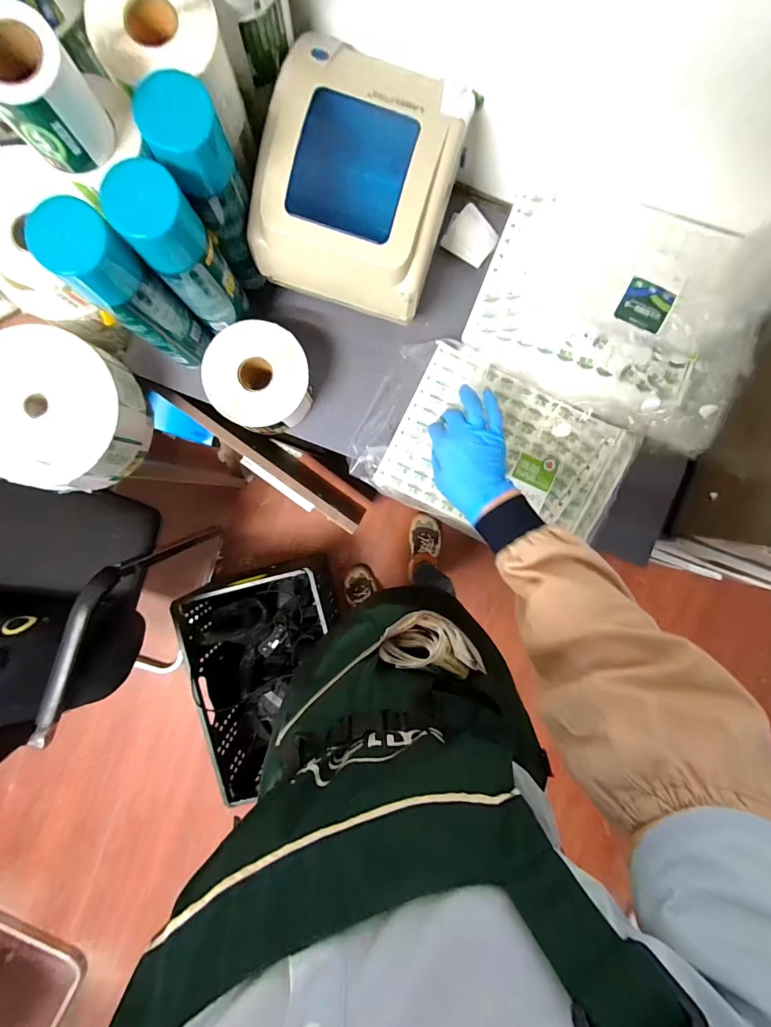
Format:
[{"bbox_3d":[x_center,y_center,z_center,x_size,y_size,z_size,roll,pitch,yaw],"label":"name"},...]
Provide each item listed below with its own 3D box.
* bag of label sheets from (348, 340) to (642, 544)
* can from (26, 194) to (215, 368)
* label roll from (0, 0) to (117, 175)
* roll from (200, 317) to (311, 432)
[{"bbox_3d":[0.149,-0.082,0.549,0.357,0.044,0.227,26,91,1],"label":"bag of label sheets"},{"bbox_3d":[-0.255,-0.221,0.422,0.056,0.217,0.062,39,91,1],"label":"can"},{"bbox_3d":[-0.249,-0.308,0.293,0.060,0.071,0.055,0,90,2],"label":"label roll"},{"bbox_3d":[-0.164,-0.177,0.532,0.125,0.081,0.124,0,90,2],"label":"roll"}]

